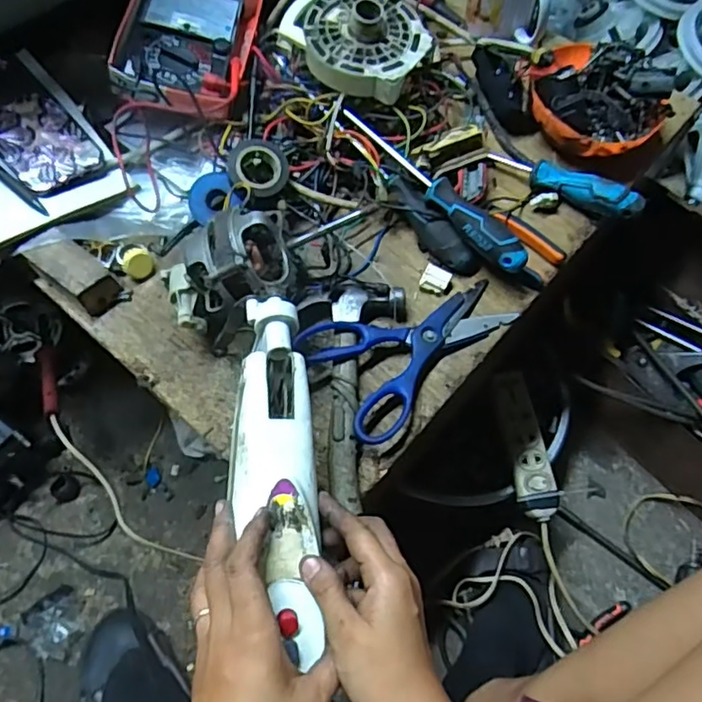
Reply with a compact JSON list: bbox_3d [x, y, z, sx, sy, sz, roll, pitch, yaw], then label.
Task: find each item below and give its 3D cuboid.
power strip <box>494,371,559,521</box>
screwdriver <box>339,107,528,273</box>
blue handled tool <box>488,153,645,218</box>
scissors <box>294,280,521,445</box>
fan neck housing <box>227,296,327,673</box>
[{"bbox_3d":[0.211,0.109,0.713,0.049,0.029,0.181,-5,63,-3],"label":"power strip"},{"bbox_3d":[0.079,-0.157,0.569,0.034,0.038,0.233,-36,68,-17],"label":"screwdriver"},{"bbox_3d":[0.219,-0.176,0.600,0.156,0.036,0.031,36,68,17],"label":"blue handled tool"},{"bbox_3d":[0.058,-0.009,0.528,0.189,0.025,0.118,-34,67,-16],"label":"scissors"},{"bbox_3d":[-0.054,0.079,0.423,0.059,0.049,0.251,-7,67,-3],"label":"fan neck housing"}]

